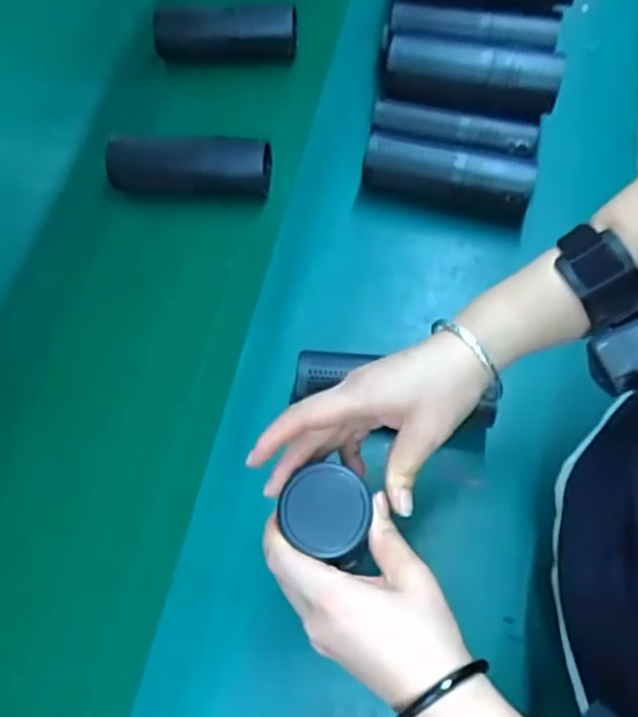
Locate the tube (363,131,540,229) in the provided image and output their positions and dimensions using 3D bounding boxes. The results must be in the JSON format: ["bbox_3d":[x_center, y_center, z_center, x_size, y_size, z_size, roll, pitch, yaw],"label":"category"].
[{"bbox_3d":[0.124,-0.176,0.635,0.162,0.053,0.056,17,68,9],"label":"tube"}]

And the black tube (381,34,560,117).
[{"bbox_3d":[0.144,-0.271,0.620,0.164,0.041,0.051,12,67,7],"label":"black tube"}]

